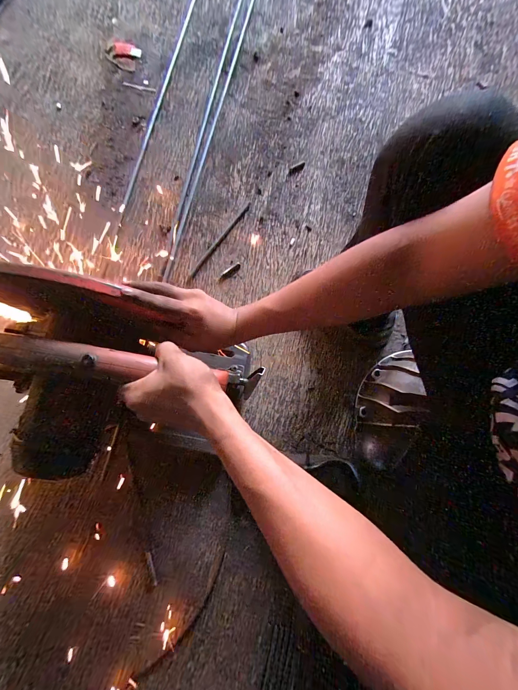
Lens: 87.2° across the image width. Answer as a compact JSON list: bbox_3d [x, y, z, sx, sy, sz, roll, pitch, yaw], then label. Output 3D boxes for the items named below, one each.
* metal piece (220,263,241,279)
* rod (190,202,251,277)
[{"bbox_3d":[-0.076,-0.200,0.733,0.061,0.012,0.019,-36,80,-7],"label":"metal piece"},{"bbox_3d":[-0.106,-0.295,0.760,0.017,0.007,0.268,35,81,7],"label":"rod"}]

